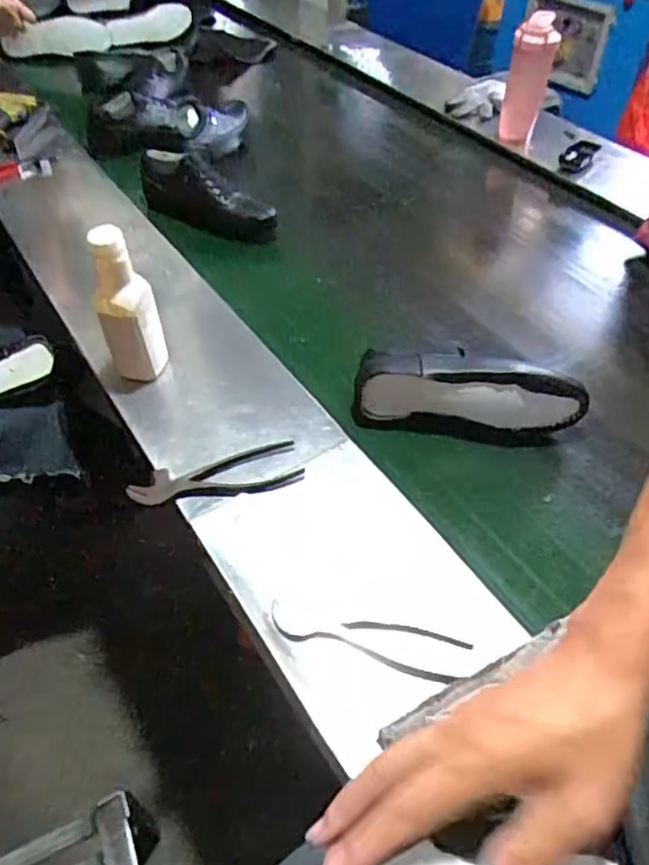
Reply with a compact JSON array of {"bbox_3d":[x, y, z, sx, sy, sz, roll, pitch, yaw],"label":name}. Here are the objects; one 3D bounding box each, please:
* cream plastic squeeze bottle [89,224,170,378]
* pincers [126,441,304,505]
[{"bbox_3d":[-0.246,-0.157,0.804,0.073,0.215,0.058,-10,49,-10],"label":"cream plastic squeeze bottle"},{"bbox_3d":[-0.127,0.050,0.749,0.196,0.017,0.066,-12,49,-12],"label":"pincers"}]

